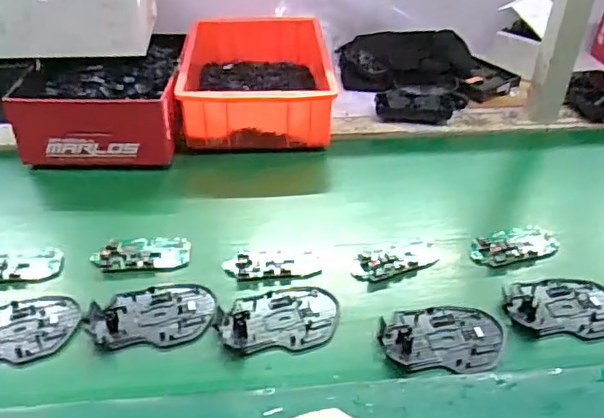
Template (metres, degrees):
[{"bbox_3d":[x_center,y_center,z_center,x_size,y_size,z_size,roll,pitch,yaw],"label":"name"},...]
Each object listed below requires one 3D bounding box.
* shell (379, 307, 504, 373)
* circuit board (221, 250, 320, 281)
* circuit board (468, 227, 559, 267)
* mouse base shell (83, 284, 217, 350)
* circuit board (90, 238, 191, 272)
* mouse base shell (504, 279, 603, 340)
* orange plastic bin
[{"bbox_3d":[0.128,0.116,0.526,0.110,0.012,0.069,3,39,1],"label":"shell"},{"bbox_3d":[-0.030,0.056,0.593,0.097,0.007,0.036,-1,39,-3],"label":"circuit board"},{"bbox_3d":[0.231,0.038,0.628,0.102,0.008,0.053,-10,40,-15],"label":"circuit board"},{"bbox_3d":[-0.140,0.098,0.540,0.113,0.007,0.073,-1,39,-4],"label":"mouse base shell"},{"bbox_3d":[-0.168,0.046,0.604,0.097,0.006,0.043,-2,39,-5],"label":"circuit board"},{"bbox_3d":[0.256,0.093,0.557,0.113,0.010,0.074,-3,39,-6],"label":"mouse base shell"},{"bbox_3d":[-0.068,-0.199,0.849,0.202,0.080,0.292,-1,39,-4],"label":"orange plastic bin"}]

